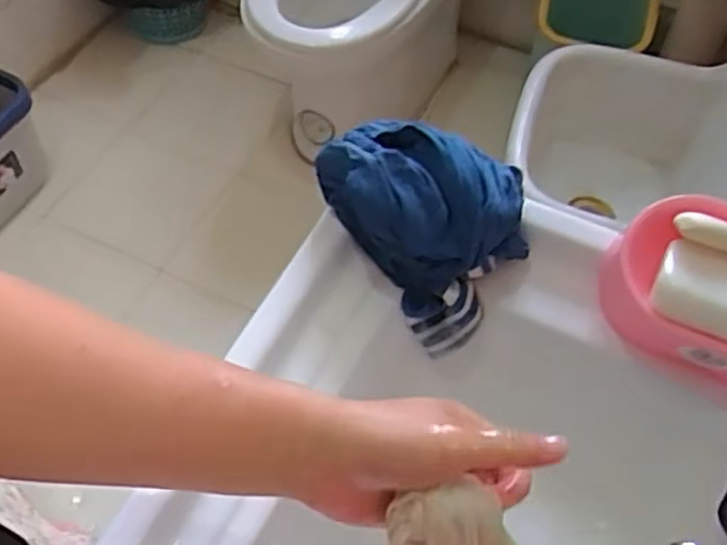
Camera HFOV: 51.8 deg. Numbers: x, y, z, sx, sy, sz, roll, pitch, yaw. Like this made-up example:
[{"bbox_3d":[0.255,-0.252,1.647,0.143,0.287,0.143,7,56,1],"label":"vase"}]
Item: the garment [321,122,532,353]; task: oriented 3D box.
[{"bbox_3d":[0.044,-0.042,0.572,0.150,0.120,0.108,34,60,21],"label":"garment"}]

